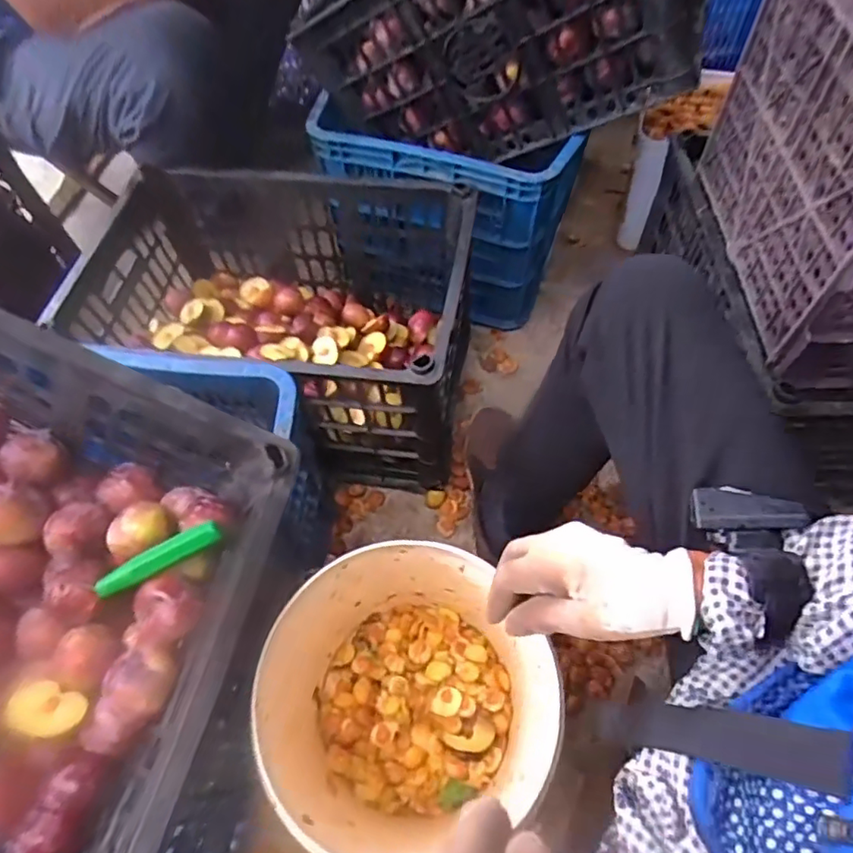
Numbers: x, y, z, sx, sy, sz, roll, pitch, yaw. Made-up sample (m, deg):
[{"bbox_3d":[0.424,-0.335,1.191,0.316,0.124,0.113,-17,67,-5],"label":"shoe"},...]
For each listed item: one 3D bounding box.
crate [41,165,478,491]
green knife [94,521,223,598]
[{"bbox_3d":[-0.189,-0.149,0.837,0.488,0.279,0.390,11,60,8],"label":"crate"},{"bbox_3d":[-0.222,0.109,0.477,0.102,0.011,0.020,-25,62,-13],"label":"green knife"}]

